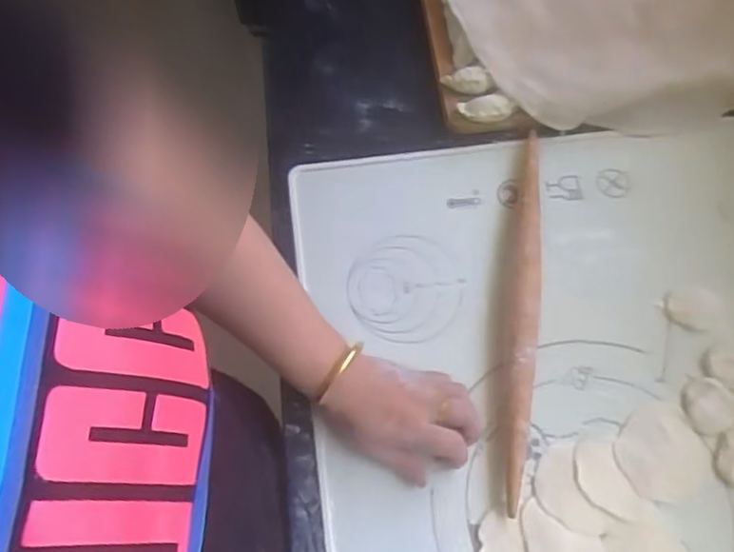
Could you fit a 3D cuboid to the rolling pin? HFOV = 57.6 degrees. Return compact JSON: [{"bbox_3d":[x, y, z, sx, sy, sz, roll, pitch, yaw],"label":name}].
[{"bbox_3d":[0.131,0.025,0.561,0.022,0.026,0.322,6,68,4],"label":"rolling pin"}]

